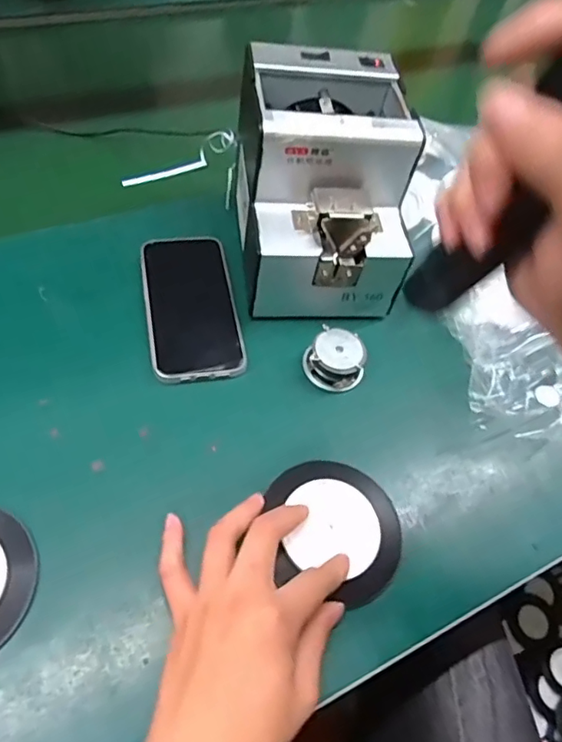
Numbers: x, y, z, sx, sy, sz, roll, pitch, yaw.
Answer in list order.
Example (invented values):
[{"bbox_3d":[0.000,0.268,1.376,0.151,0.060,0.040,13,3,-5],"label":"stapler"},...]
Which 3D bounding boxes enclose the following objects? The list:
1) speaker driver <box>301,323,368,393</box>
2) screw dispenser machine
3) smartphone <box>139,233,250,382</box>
[{"bbox_3d":[0.046,-0.009,0.448,0.047,0.027,0.043,4,56,-6],"label":"speaker driver"},{"bbox_3d":[0.035,-0.157,0.463,0.144,0.134,0.178,6,57,-6],"label":"screw dispenser machine"},{"bbox_3d":[-0.077,-0.057,0.468,0.075,0.016,0.147,-7,57,-13],"label":"smartphone"}]

